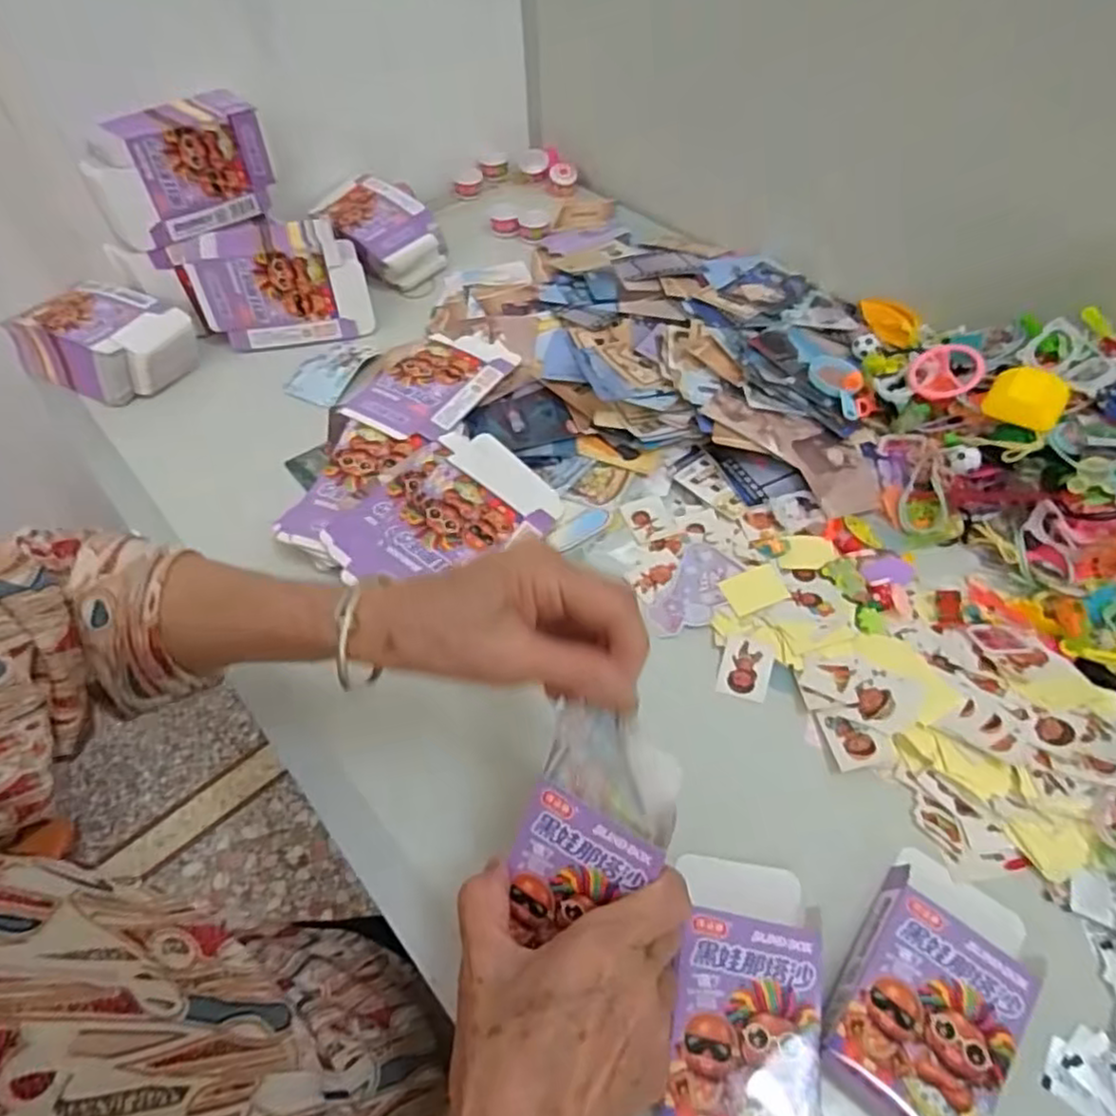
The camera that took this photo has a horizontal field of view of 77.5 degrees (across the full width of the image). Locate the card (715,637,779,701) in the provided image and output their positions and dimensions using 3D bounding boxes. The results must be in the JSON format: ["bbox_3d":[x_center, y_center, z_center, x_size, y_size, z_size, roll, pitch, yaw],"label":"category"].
[{"bbox_3d":[0.120,0.070,0.440,0.032,0.005,0.036,16,58,13],"label":"card"}]

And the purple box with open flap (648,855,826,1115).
[{"bbox_3d":[0.089,0.206,0.331,0.067,0.032,0.118,11,54,10],"label":"purple box with open flap"}]

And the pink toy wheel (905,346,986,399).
[{"bbox_3d":[0.289,-0.138,0.520,0.050,0.006,0.044,-12,64,34],"label":"pink toy wheel"}]

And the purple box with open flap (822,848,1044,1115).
[{"bbox_3d":[0.177,0.202,0.328,0.069,0.027,0.122,33,61,24],"label":"purple box with open flap"}]

